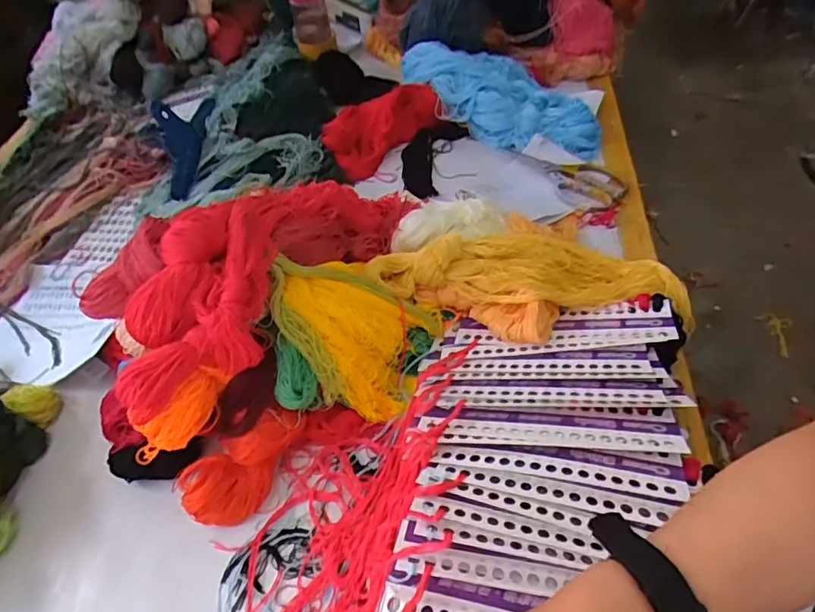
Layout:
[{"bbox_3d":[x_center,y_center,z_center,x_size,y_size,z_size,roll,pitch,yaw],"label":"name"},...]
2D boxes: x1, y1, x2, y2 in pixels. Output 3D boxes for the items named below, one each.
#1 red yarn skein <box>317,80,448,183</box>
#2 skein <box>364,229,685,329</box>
[{"bbox_3d":[-0.062,-0.326,0.956,0.212,0.078,0.151,-38,57,-23],"label":"red yarn skein"},{"bbox_3d":[0.112,-0.047,0.675,0.306,0.072,0.117,2,51,8],"label":"skein"}]

